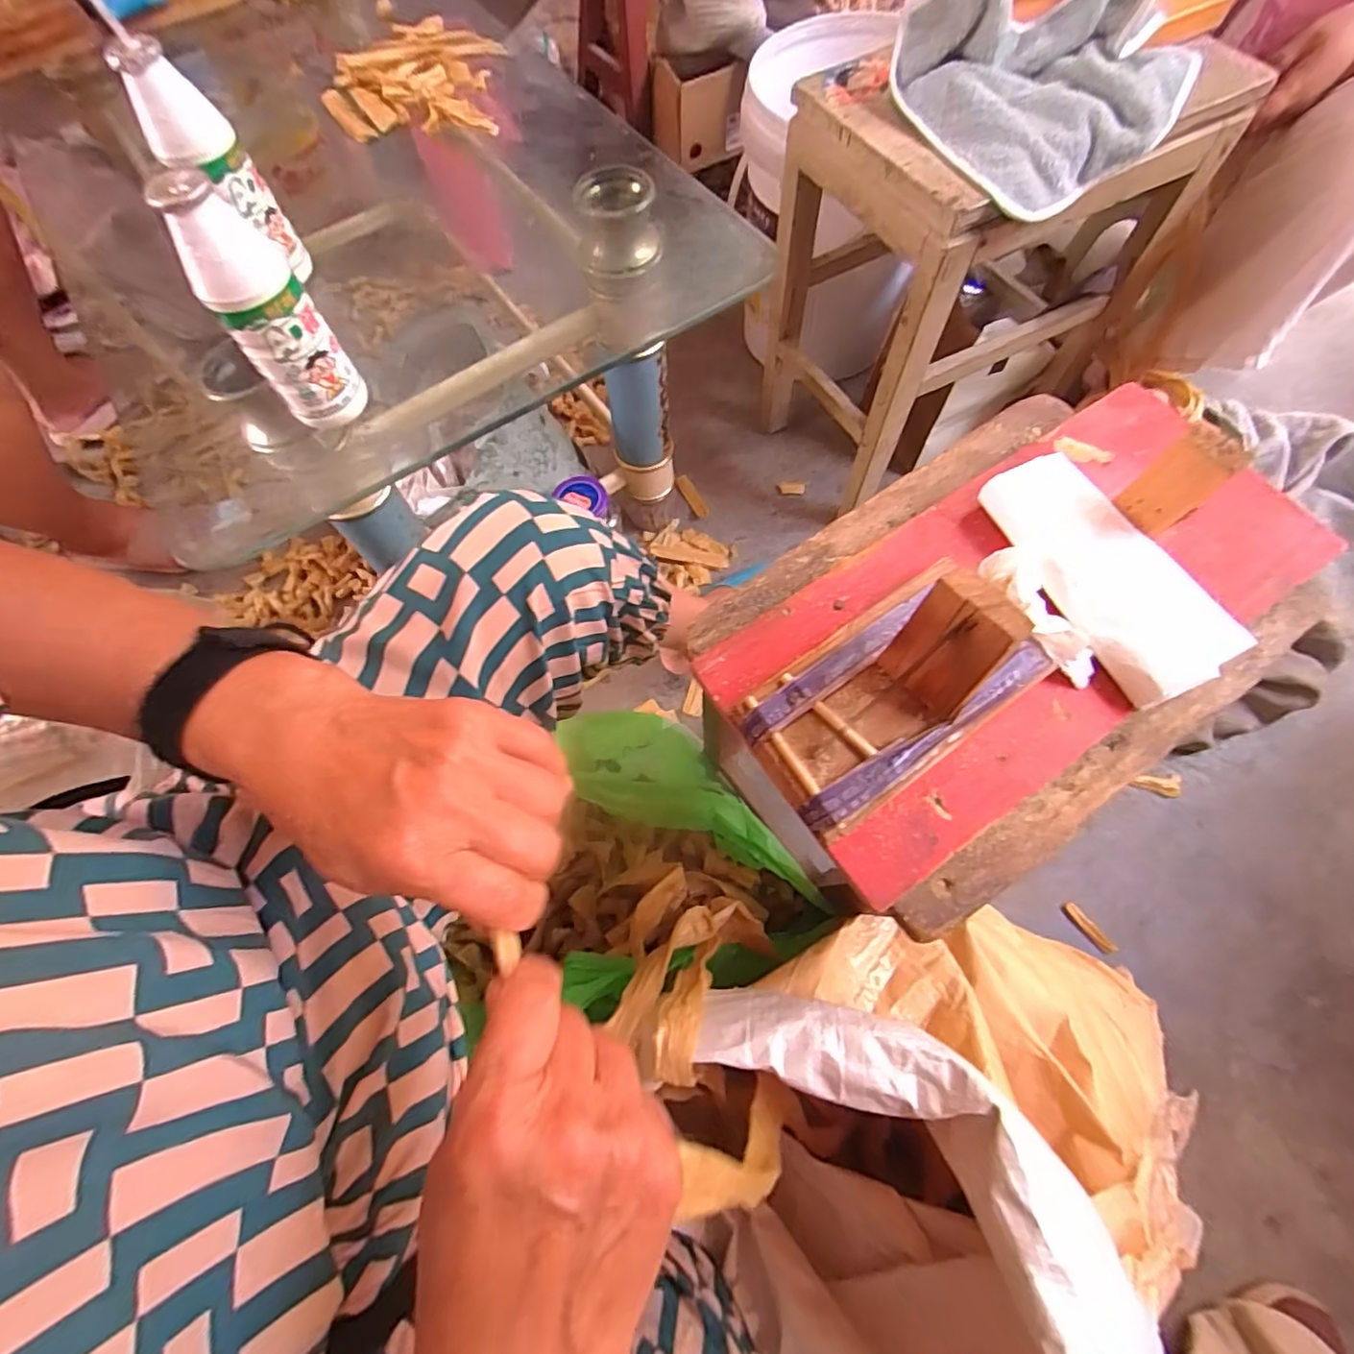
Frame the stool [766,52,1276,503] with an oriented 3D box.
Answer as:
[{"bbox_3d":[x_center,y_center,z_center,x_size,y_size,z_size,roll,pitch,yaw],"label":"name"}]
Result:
[{"bbox_3d":[0.328,-0.498,0.746,0.346,0.413,0.287,-26,71,-8],"label":"stool"}]

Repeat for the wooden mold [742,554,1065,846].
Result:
[{"bbox_3d":[0.117,0.001,0.298,0.155,0.100,0.081,-34,72,-10],"label":"wooden mold"}]

